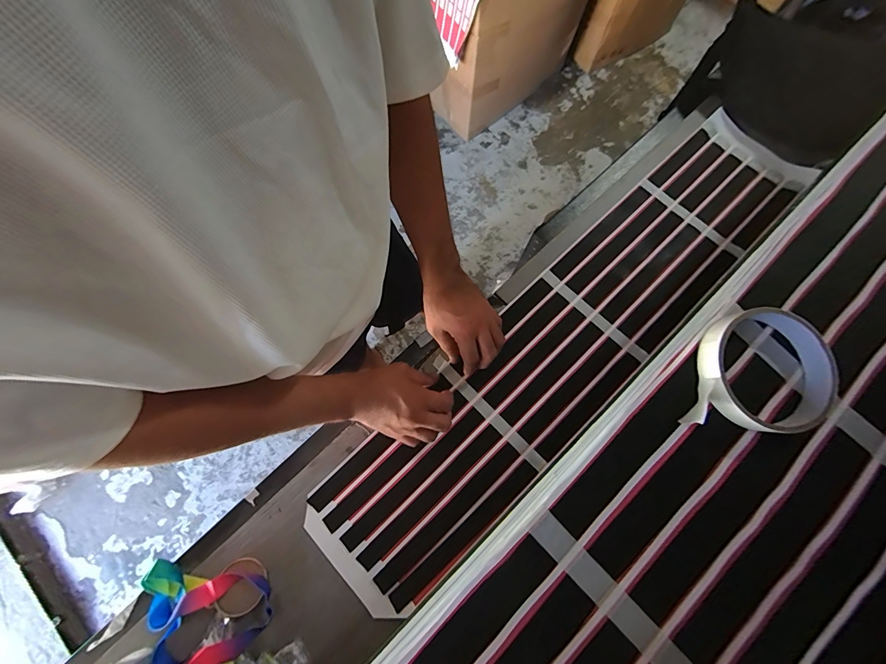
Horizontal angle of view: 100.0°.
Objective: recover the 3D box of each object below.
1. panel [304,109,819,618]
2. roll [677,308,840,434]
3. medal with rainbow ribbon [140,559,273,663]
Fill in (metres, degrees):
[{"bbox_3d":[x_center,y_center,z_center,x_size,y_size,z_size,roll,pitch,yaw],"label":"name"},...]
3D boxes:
[{"bbox_3d":[0.215,-0.004,0.595,0.950,0.039,0.205,-44,81,-11],"label":"panel"},{"bbox_3d":[0.218,0.025,0.256,0.101,0.021,0.084,6,76,1],"label":"roll"},{"bbox_3d":[-0.302,0.344,0.471,0.151,0.029,0.130,-21,77,-6],"label":"medal with rainbow ribbon"}]

